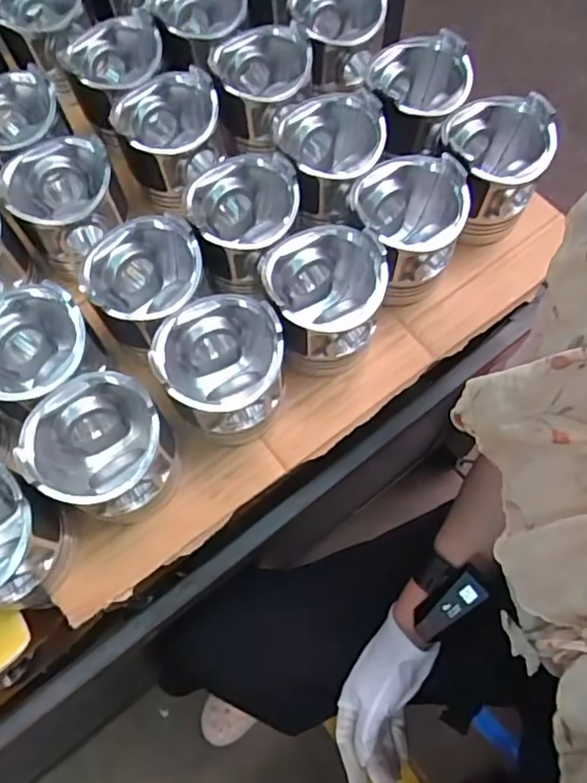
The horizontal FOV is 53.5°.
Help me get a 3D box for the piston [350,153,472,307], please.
[{"bbox_3d":[0.083,-0.119,0.443,0.078,0.086,0.082,-1,67,1],"label":"piston"}]

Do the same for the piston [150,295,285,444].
[{"bbox_3d":[-0.046,-0.012,0.404,0.080,0.081,0.081,-1,67,1],"label":"piston"}]

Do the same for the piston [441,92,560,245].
[{"bbox_3d":[0.152,-0.175,0.461,0.083,0.078,0.087,21,69,10],"label":"piston"}]

